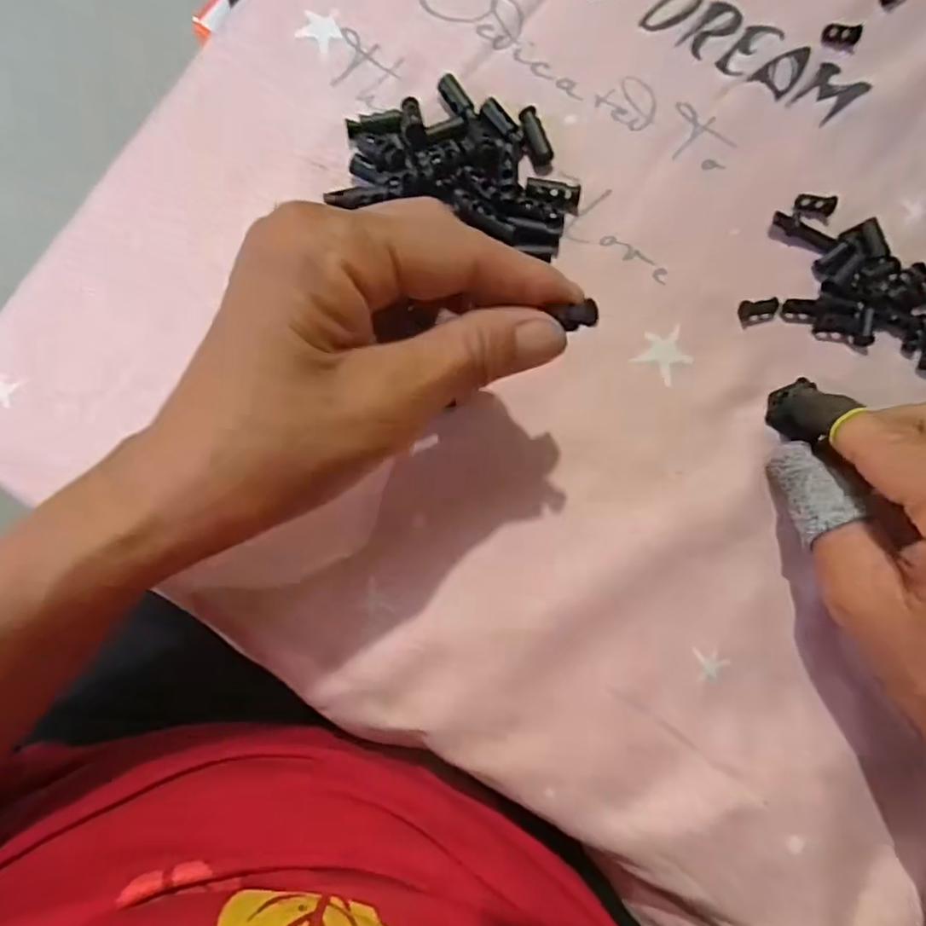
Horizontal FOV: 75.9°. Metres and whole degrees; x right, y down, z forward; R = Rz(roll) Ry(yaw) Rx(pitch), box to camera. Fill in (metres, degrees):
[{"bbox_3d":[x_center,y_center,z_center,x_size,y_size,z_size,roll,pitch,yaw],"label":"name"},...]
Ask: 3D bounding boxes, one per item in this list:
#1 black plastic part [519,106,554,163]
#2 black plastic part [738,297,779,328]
[{"bbox_3d":[0.033,-0.145,0.262,0.010,0.006,0.026,-18,83,-4],"label":"black plastic part"},{"bbox_3d":[0.129,-0.066,0.258,0.017,0.005,0.010,-17,83,-4],"label":"black plastic part"}]

